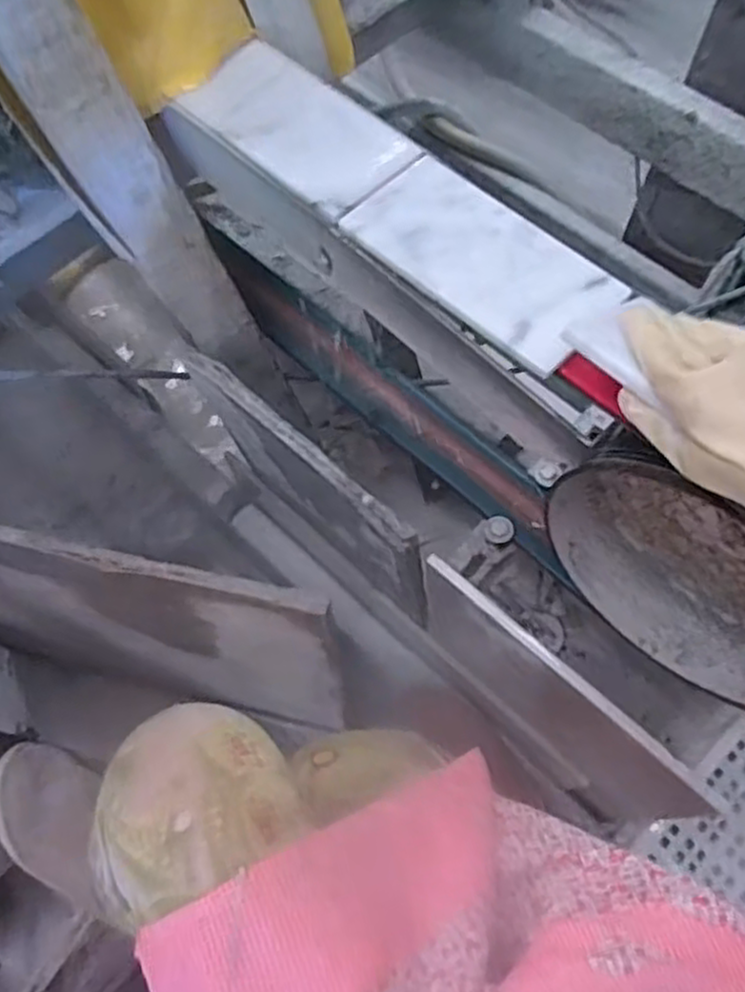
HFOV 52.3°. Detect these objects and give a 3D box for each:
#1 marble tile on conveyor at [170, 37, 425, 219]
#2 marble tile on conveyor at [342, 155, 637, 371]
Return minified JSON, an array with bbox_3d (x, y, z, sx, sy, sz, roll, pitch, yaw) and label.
[{"bbox_3d":[-0.063,-0.305,0.619,0.203,0.013,0.102,41,70,18],"label":"marble tile on conveyor"},{"bbox_3d":[0.082,-0.177,0.557,0.193,0.016,0.097,41,70,18],"label":"marble tile on conveyor"}]

